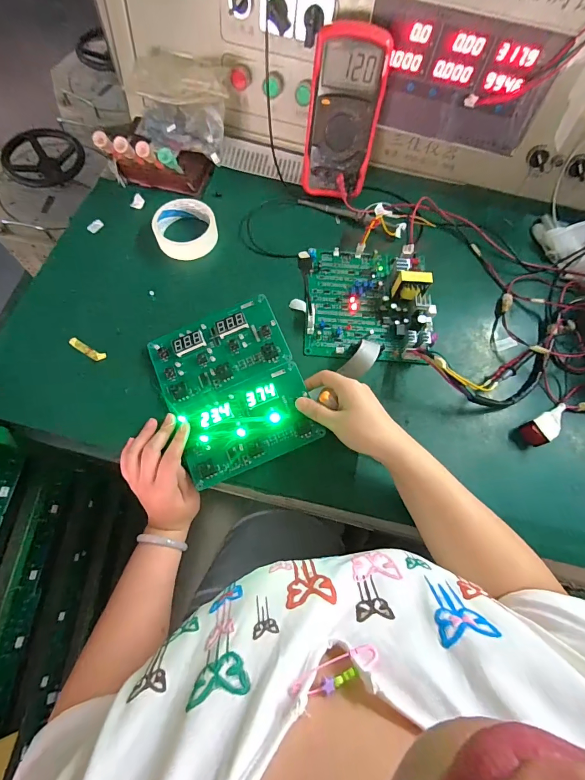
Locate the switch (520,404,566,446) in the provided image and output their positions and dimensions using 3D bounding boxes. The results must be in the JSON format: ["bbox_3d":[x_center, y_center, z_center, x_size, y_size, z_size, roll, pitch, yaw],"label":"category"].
[{"bbox_3d":[0.328,0.046,0.459,0.068,0.026,0.031,-25,73,-13],"label":"switch"}]

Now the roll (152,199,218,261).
[{"bbox_3d":[-0.157,-0.240,0.530,0.087,0.028,0.084,1,69,-4],"label":"roll"}]

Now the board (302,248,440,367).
[{"bbox_3d":[0.104,-0.133,0.503,0.188,0.048,0.177,5,69,-2],"label":"board"}]

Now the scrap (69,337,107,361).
[{"bbox_3d":[-0.274,-0.054,0.478,0.050,0.010,0.014,28,70,7],"label":"scrap"}]

